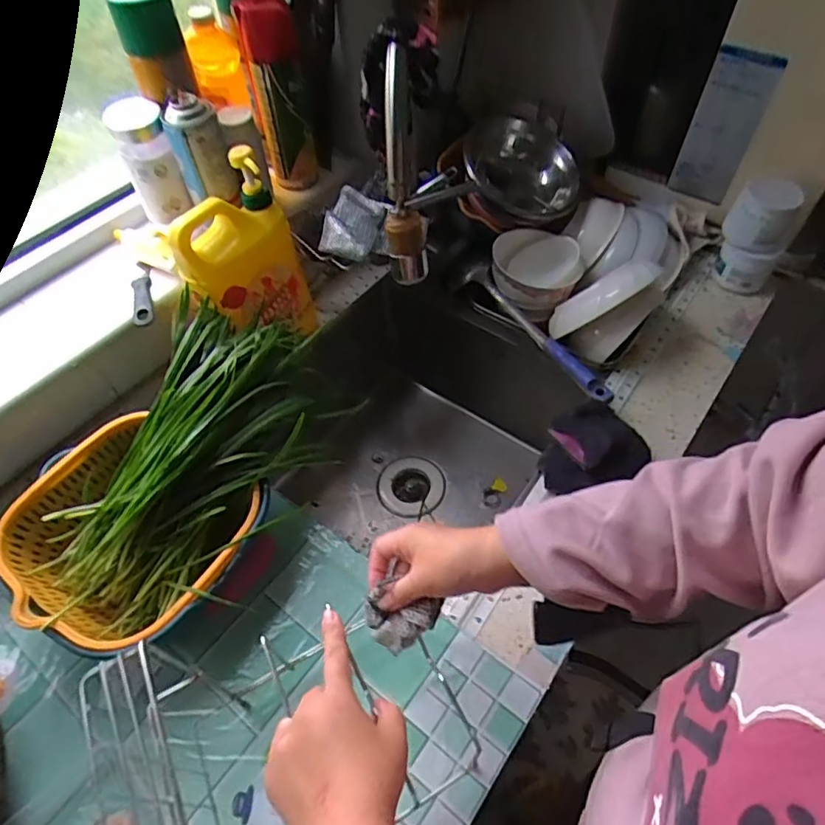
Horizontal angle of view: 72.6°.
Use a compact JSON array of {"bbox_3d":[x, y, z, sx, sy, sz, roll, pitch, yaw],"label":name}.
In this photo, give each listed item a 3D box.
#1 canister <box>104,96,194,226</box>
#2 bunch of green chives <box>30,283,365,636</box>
[{"bbox_3d":[-0.318,-0.300,0.685,0.060,0.132,0.062,-24,57,-15],"label":"canister"},{"bbox_3d":[-0.236,0.052,0.614,0.207,0.104,0.379,23,75,18],"label":"bunch of green chives"}]

